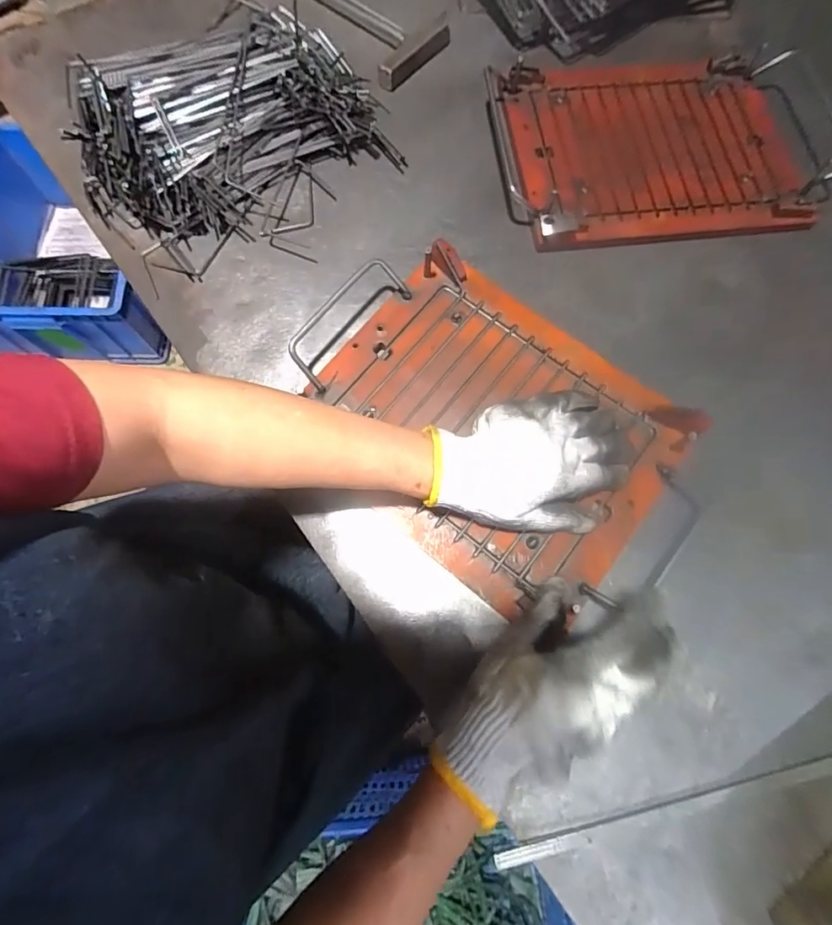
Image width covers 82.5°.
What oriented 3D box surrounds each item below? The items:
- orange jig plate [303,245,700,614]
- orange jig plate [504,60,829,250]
[{"bbox_3d":[0.069,-0.038,0.426,0.308,0.015,0.247,42,79,11],"label":"orange jig plate"},{"bbox_3d":[0.256,-0.342,0.510,0.289,0.024,0.227,-6,75,0],"label":"orange jig plate"}]

